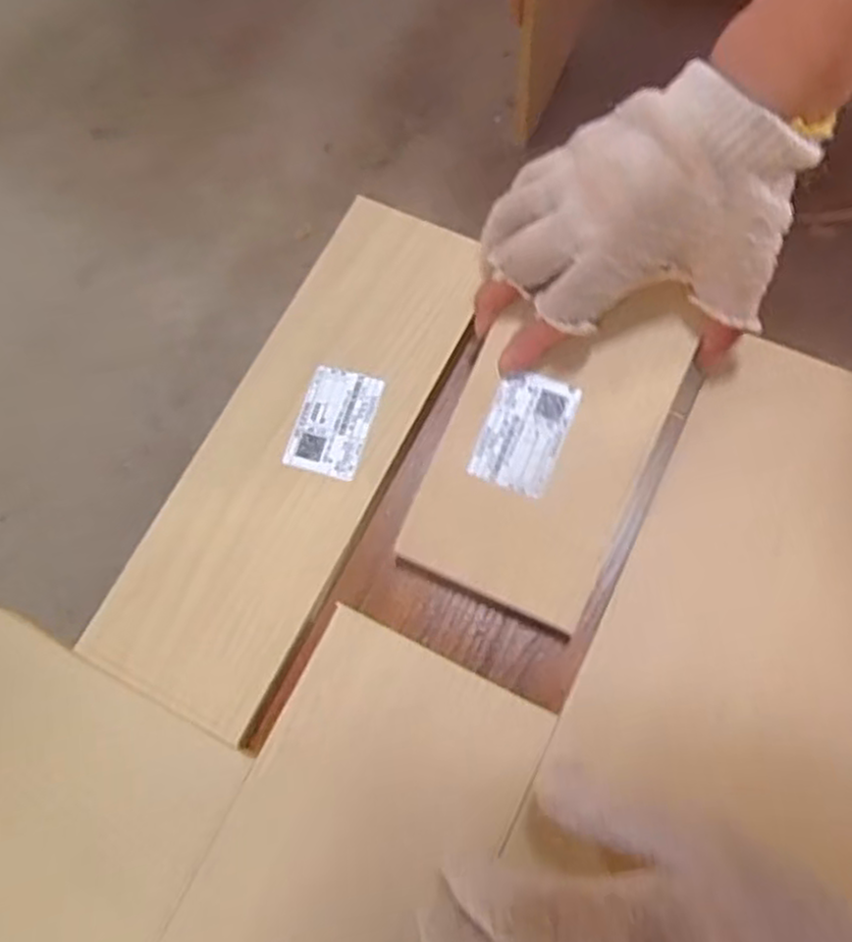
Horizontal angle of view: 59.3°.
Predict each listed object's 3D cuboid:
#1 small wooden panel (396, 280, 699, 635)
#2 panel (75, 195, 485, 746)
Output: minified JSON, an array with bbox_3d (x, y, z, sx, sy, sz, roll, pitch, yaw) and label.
[{"bbox_3d":[0.060,-0.017,0.378,0.099,0.010,0.166,23,88,10],"label":"small wooden panel"},{"bbox_3d":[-0.067,-0.017,0.410,0.099,0.017,0.295,25,75,12],"label":"panel"}]

